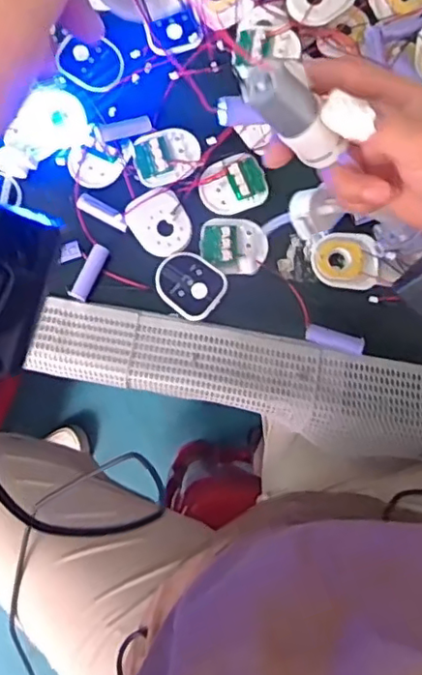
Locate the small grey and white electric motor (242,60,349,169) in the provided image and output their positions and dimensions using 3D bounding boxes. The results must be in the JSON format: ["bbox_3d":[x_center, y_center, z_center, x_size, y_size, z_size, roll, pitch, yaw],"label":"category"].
[{"bbox_3d":[0.041,-0.107,0.291,0.061,0.019,0.021,34,78,-39],"label":"small grey and white electric motor"}]

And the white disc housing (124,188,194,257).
[{"bbox_3d":[-0.044,-0.100,0.519,0.046,0.008,0.056,-33,80,-5],"label":"white disc housing"}]

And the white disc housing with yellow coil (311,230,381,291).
[{"bbox_3d":[0.116,-0.066,0.519,0.057,0.012,0.050,2,79,1],"label":"white disc housing with yellow coil"}]

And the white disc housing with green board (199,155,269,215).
[{"bbox_3d":[0.020,-0.135,0.531,0.058,0.011,0.047,-15,79,-2],"label":"white disc housing with green board"}]

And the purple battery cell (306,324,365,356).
[{"bbox_3d":[0.104,0.003,0.507,0.049,0.013,0.017,14,80,3],"label":"purple battery cell"}]

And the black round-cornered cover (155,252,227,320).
[{"bbox_3d":[-0.018,-0.045,0.515,0.057,0.011,0.049,36,82,7],"label":"black round-cornered cover"}]

